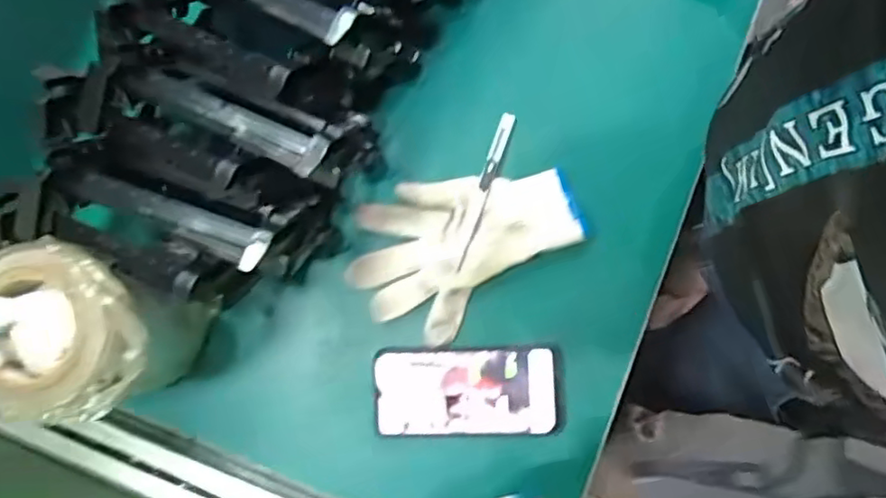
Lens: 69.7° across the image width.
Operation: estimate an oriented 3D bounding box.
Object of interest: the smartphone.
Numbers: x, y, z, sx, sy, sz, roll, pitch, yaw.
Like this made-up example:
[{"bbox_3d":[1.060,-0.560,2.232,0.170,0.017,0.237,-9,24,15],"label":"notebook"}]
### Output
[{"bbox_3d":[0.022,0.125,0.558,0.161,0.013,0.077,-3,86,3],"label":"smartphone"}]

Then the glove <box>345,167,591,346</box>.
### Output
[{"bbox_3d":[0.019,-0.005,0.565,0.203,0.017,0.131,-24,81,7],"label":"glove"}]

